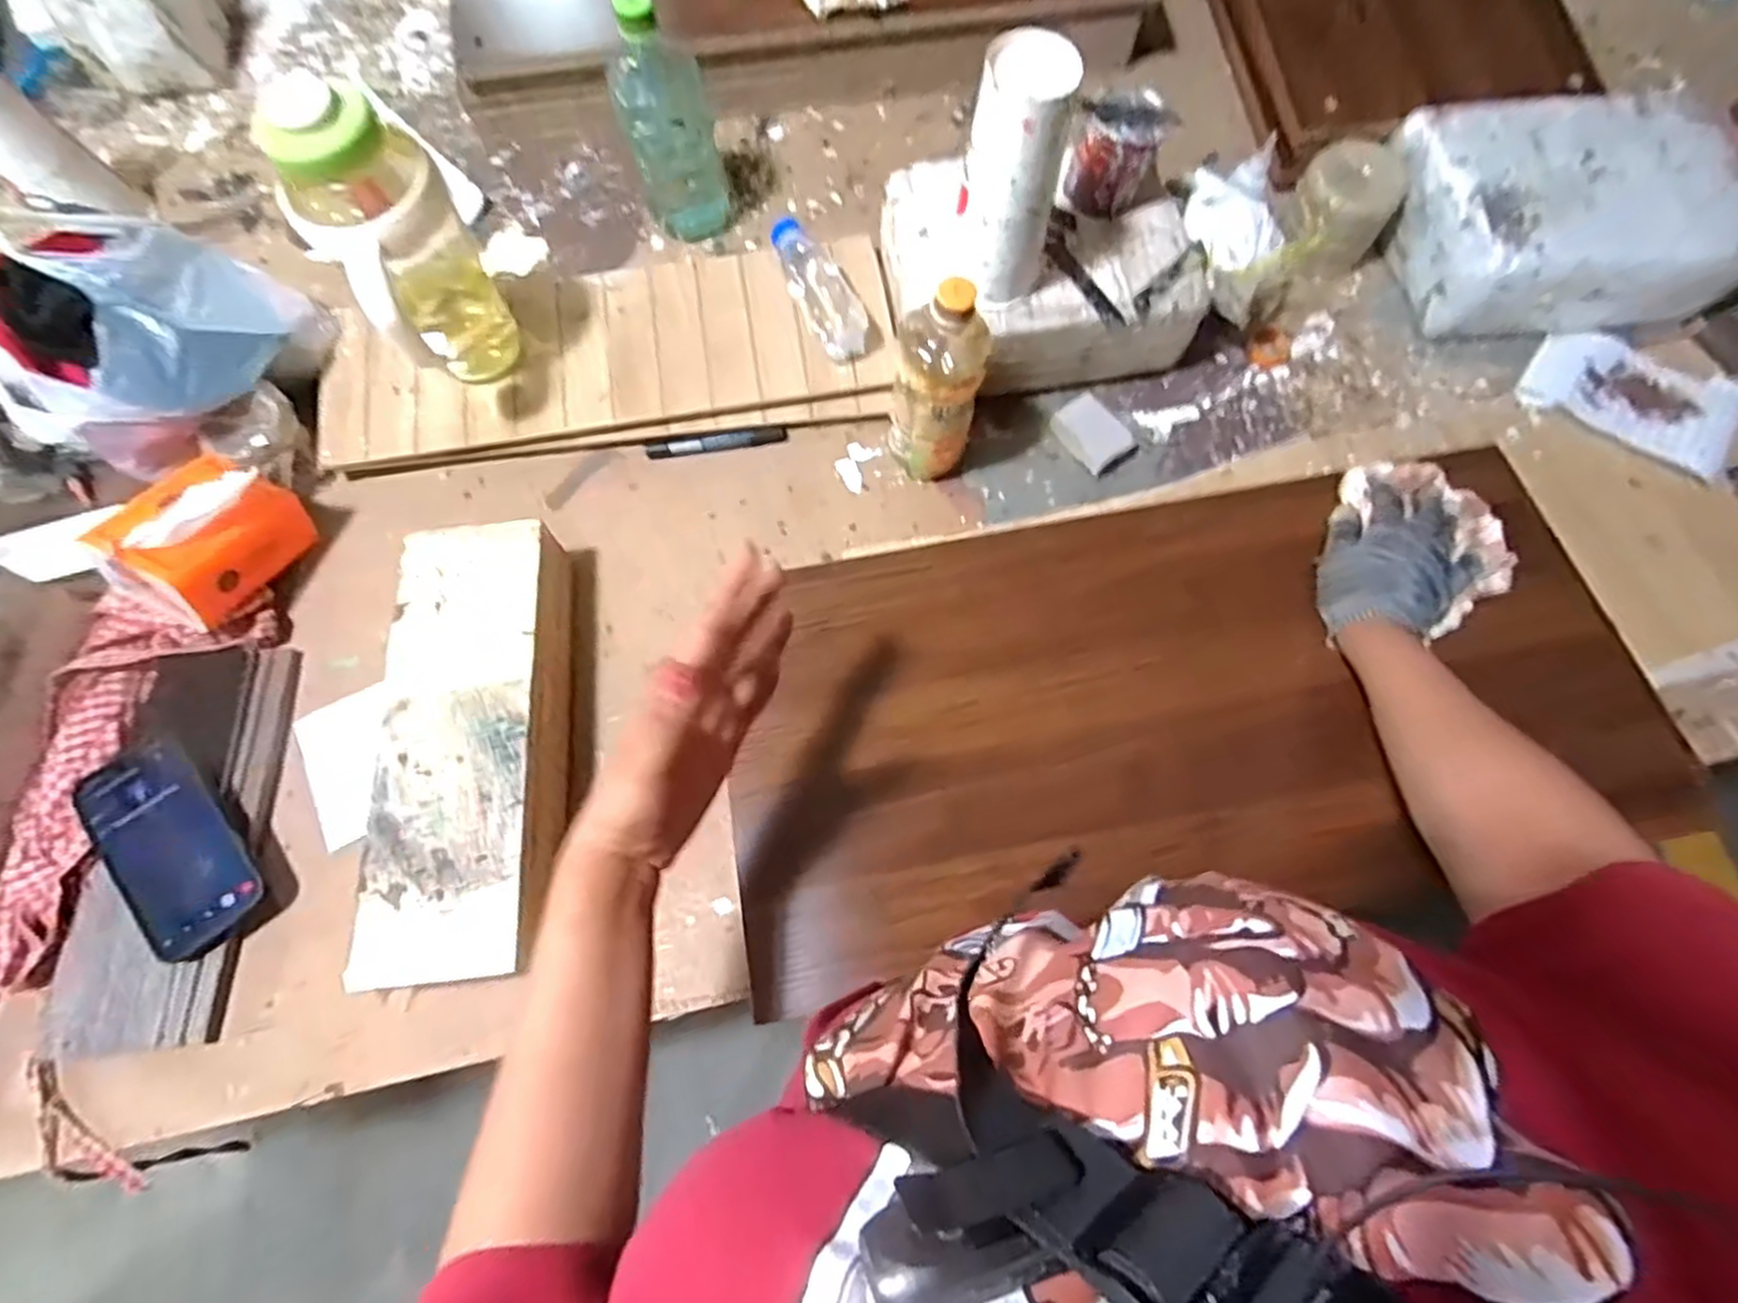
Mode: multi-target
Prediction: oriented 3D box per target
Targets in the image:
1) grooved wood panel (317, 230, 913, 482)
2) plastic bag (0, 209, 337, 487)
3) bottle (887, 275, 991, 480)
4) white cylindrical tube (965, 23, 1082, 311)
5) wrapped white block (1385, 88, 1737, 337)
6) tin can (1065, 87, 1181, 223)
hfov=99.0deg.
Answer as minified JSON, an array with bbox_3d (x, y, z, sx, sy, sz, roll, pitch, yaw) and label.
[{"bbox_3d":[-0.239,-0.283,0.698,0.515,0.024,0.183,-8,78,-3],"label":"grooved wood panel"},{"bbox_3d":[-0.595,-0.268,0.627,0.218,0.130,0.225,14,74,2],"label":"plastic bag"},{"bbox_3d":[0.055,-0.209,0.605,0.069,0.200,0.058,11,74,1],"label":"bottle"},{"bbox_3d":[0.107,-0.348,0.555,0.074,0.170,0.066,11,74,1],"label":"white cylindrical tube"},{"bbox_3d":[0.679,-0.425,0.729,0.291,0.097,0.207,-6,74,-3],"label":"wrapped white block"},{"bbox_3d":[0.209,-0.426,0.634,0.072,0.076,0.064,30,75,7],"label":"tin can"}]

